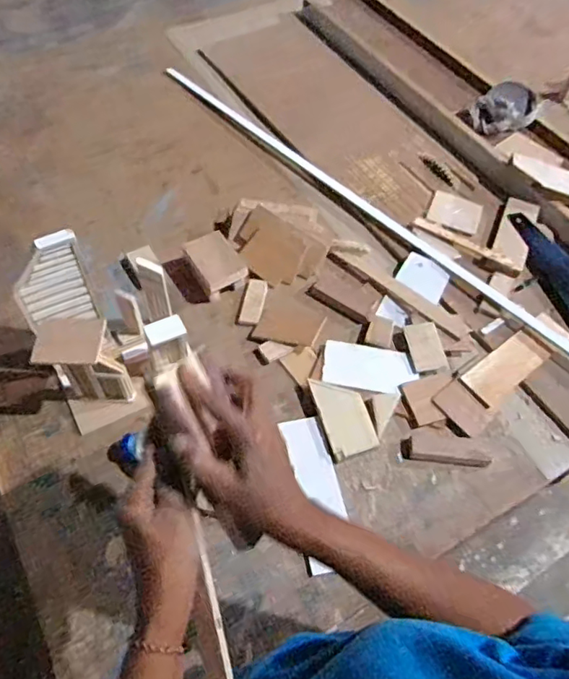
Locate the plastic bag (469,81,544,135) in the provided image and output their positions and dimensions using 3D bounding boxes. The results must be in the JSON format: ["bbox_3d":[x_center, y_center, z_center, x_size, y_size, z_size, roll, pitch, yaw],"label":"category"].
[{"bbox_3d":[0.408,-0.421,1.012,0.125,0.052,0.102,11,57,5],"label":"plastic bag"}]

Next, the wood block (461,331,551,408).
[{"bbox_3d":[0.297,0.037,0.737,0.121,0.016,0.053,-33,63,-21],"label":"wood block"}]

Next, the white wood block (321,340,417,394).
[{"bbox_3d":[0.112,0.039,0.732,0.119,0.007,0.065,10,57,5],"label":"white wood block"}]

